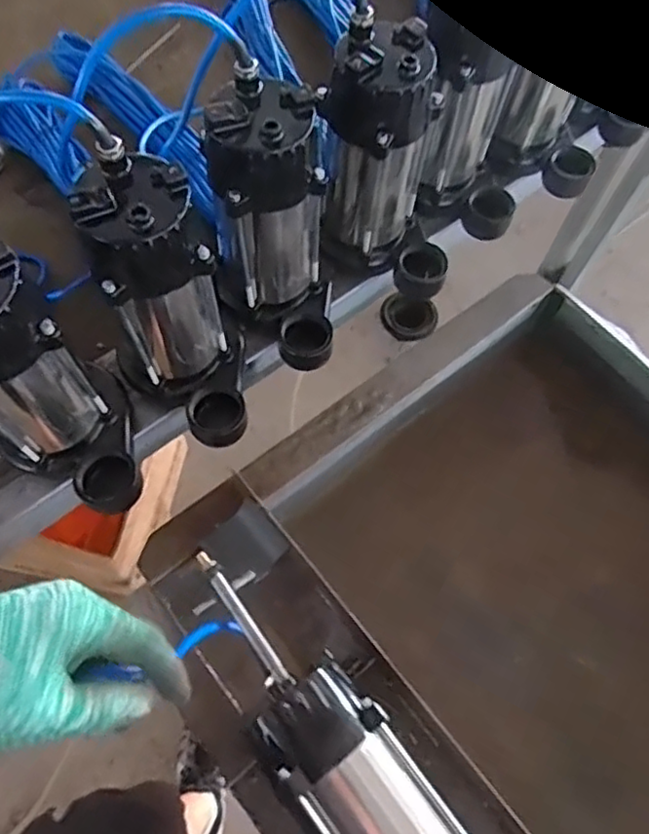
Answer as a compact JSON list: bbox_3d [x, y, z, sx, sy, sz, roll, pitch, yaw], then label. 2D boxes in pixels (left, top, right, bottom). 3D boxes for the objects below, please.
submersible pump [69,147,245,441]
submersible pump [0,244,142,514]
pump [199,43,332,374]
[{"bbox_3d":[-0.131,-0.077,0.545,0.112,0.242,0.144,-13,66,-8],"label":"submersible pump"},{"bbox_3d":[-0.222,-0.019,0.508,0.142,0.233,0.099,43,70,16],"label":"submersible pump"},{"bbox_3d":[-0.044,-0.155,0.589,0.109,0.245,0.138,-4,65,-4],"label":"pump"}]

